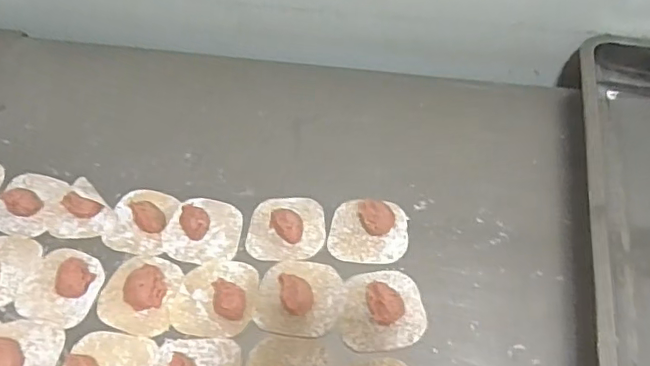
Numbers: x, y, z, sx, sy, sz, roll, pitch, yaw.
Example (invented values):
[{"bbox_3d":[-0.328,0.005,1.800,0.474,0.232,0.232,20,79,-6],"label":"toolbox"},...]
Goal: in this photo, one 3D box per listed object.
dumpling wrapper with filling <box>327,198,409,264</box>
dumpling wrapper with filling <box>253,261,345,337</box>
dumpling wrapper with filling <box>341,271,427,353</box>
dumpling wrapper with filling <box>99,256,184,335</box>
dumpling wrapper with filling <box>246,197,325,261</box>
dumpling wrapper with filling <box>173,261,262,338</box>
[{"bbox_3d":[0.045,0.045,0.580,0.079,0.020,0.072,5,51,5],"label":"dumpling wrapper with filling"},{"bbox_3d":[-0.024,0.102,0.529,0.080,0.020,0.075,8,51,7],"label":"dumpling wrapper with filling"},{"bbox_3d":[0.055,0.111,0.518,0.072,0.022,0.081,4,51,4],"label":"dumpling wrapper with filling"},{"bbox_3d":[-0.178,0.101,0.539,0.071,0.019,0.080,4,51,4],"label":"dumpling wrapper with filling"},{"bbox_3d":[-0.040,0.040,0.584,0.078,0.020,0.079,-2,51,-1],"label":"dumpling wrapper with filling"},{"bbox_3d":[-0.104,0.101,0.531,0.076,0.033,0.076,5,51,4],"label":"dumpling wrapper with filling"}]

